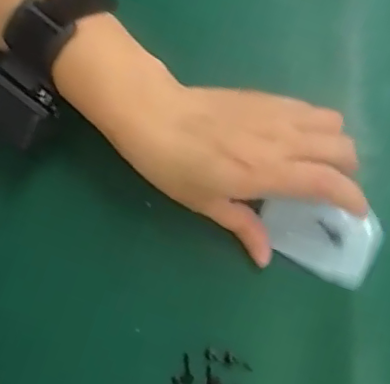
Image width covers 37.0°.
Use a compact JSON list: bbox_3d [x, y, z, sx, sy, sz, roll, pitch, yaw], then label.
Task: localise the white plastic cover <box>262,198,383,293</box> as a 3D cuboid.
[{"bbox_3d":[0.075,0.026,0.350,0.069,0.017,0.041,25,78,4],"label":"white plastic cover"}]

